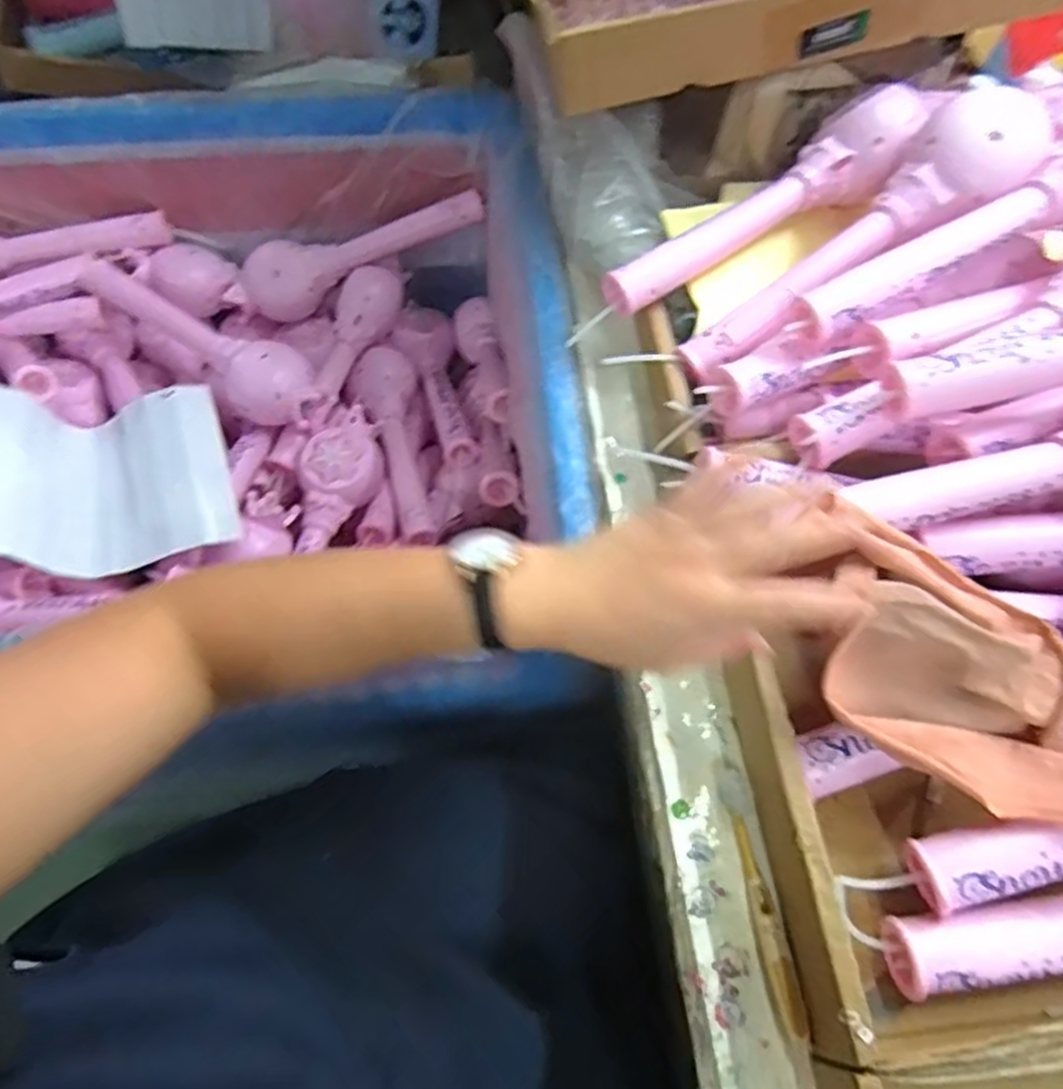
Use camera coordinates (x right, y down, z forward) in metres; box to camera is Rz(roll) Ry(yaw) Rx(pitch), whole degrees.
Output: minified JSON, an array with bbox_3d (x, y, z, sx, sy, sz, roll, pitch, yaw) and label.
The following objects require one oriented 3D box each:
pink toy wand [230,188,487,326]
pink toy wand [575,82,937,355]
[{"bbox_3d":[-0.203,-0.333,0.825,0.285,0.091,0.058,-20,62,-13],"label":"pink toy wand"},{"bbox_3d":[0.163,-0.246,0.553,0.320,0.048,0.056,-33,65,-1],"label":"pink toy wand"}]

